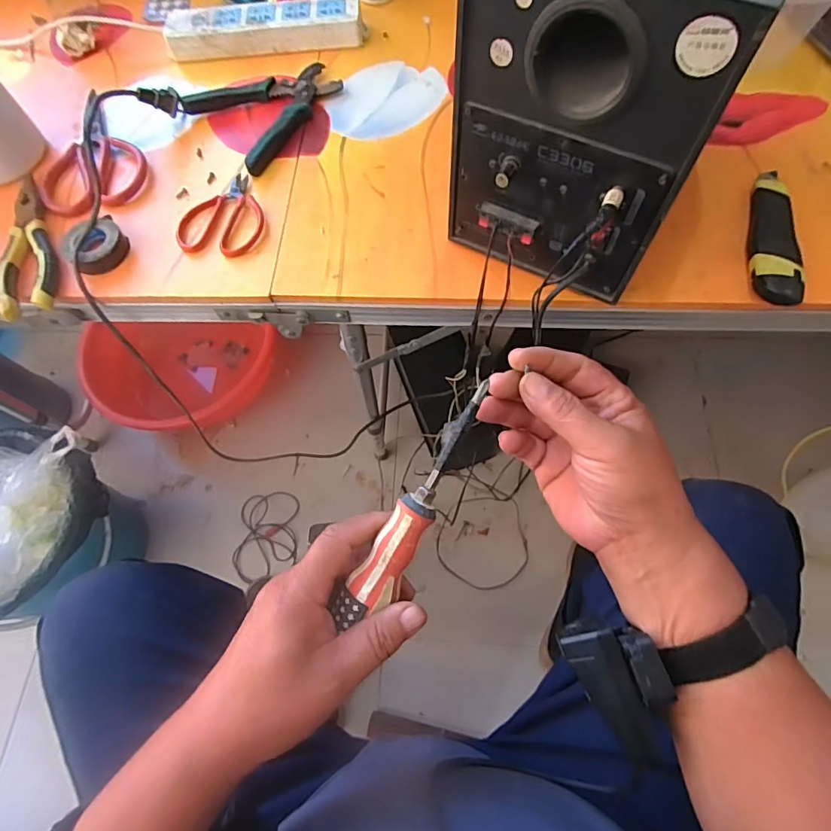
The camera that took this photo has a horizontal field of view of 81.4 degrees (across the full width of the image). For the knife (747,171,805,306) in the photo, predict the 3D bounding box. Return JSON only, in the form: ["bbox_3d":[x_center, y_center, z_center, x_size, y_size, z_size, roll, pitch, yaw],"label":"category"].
[{"bbox_3d":[0.324,-0.169,0.439,0.038,0.022,0.159,10,68,7],"label":"knife"}]

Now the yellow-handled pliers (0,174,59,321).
[{"bbox_3d":[-0.369,-0.167,0.467,0.046,0.017,0.168,-13,67,-2],"label":"yellow-handled pliers"}]

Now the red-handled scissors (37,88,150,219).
[{"bbox_3d":[-0.333,-0.281,0.518,0.106,0.016,0.166,-1,67,3],"label":"red-handled scissors"}]

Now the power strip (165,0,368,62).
[{"bbox_3d":[-0.177,-0.465,0.580,0.227,0.033,0.066,-5,66,1],"label":"power strip"}]

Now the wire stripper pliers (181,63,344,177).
[{"bbox_3d":[-0.151,-0.339,0.530,0.153,0.020,0.130,-38,70,-12],"label":"wire stripper pliers"}]

